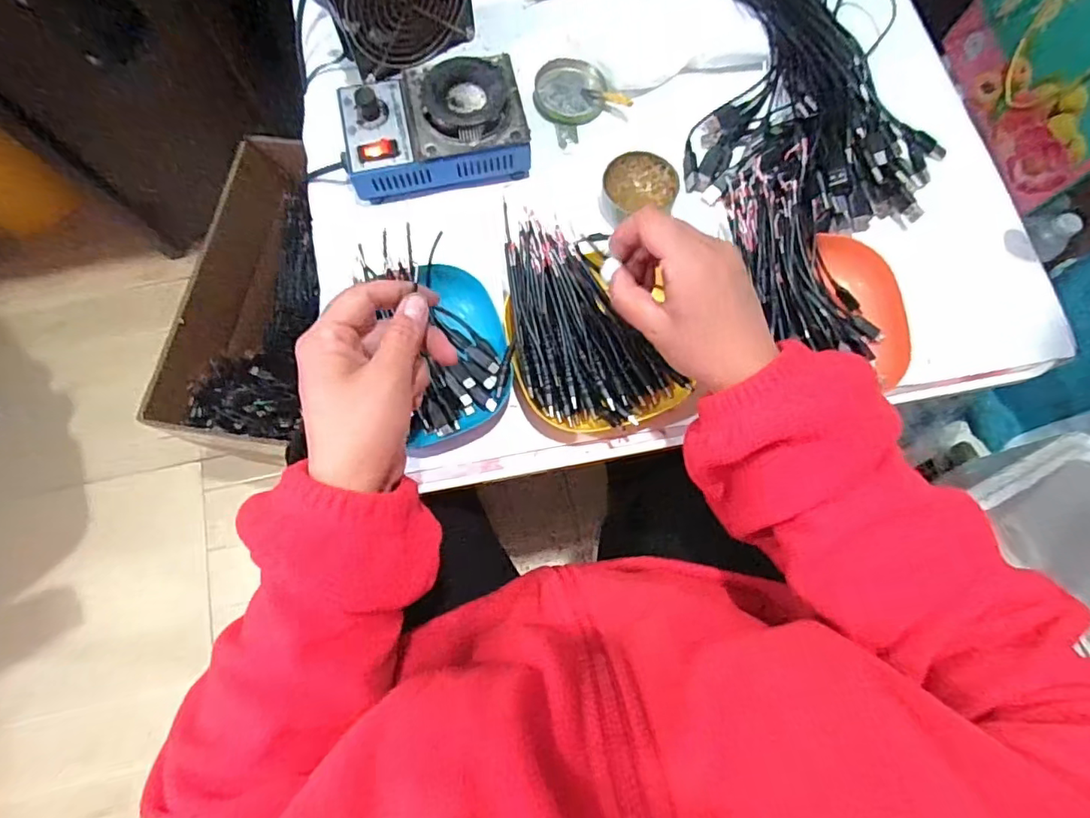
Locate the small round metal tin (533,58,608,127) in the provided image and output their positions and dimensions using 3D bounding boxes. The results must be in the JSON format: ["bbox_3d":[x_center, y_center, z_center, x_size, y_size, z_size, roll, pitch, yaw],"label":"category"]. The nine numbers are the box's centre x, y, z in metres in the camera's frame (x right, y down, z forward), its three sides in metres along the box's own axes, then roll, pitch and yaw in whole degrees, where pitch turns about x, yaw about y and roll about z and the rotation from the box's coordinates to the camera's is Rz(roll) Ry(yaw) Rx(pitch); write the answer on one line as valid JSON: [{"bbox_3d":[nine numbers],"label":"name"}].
[{"bbox_3d":[0.023,-0.293,0.520,0.064,0.011,0.062,0,76,-1],"label":"small round metal tin"}]

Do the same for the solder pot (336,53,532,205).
[{"bbox_3d":[-0.093,-0.238,0.469,0.150,0.050,0.103,-12,76,-4],"label":"solder pot"}]

